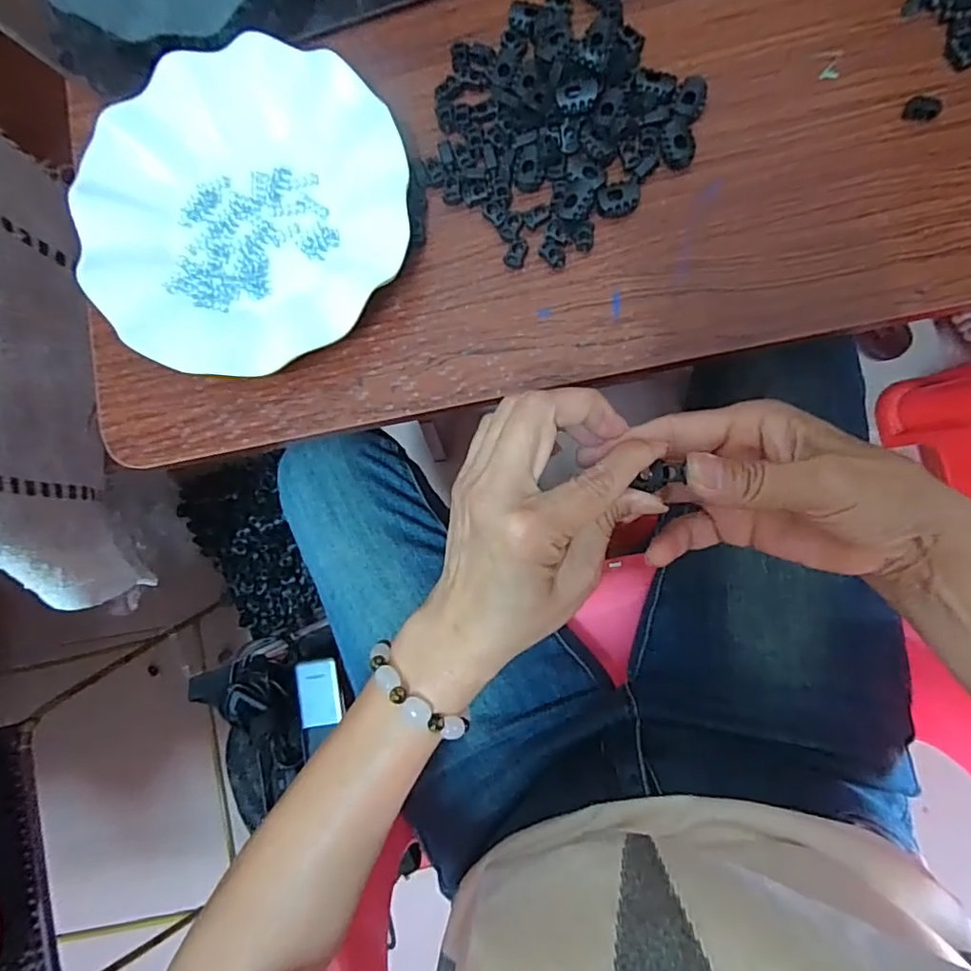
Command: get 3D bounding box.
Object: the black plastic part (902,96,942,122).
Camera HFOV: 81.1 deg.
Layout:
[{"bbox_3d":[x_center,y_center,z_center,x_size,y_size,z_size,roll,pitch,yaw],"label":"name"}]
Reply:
[{"bbox_3d":[0.224,-0.192,0.290,0.016,0.004,0.011,14,88,7],"label":"black plastic part"}]

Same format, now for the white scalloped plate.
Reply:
[{"bbox_3d":[-0.132,-0.151,0.319,0.176,0.035,0.178,0,86,6],"label":"white scalloped plate"}]

